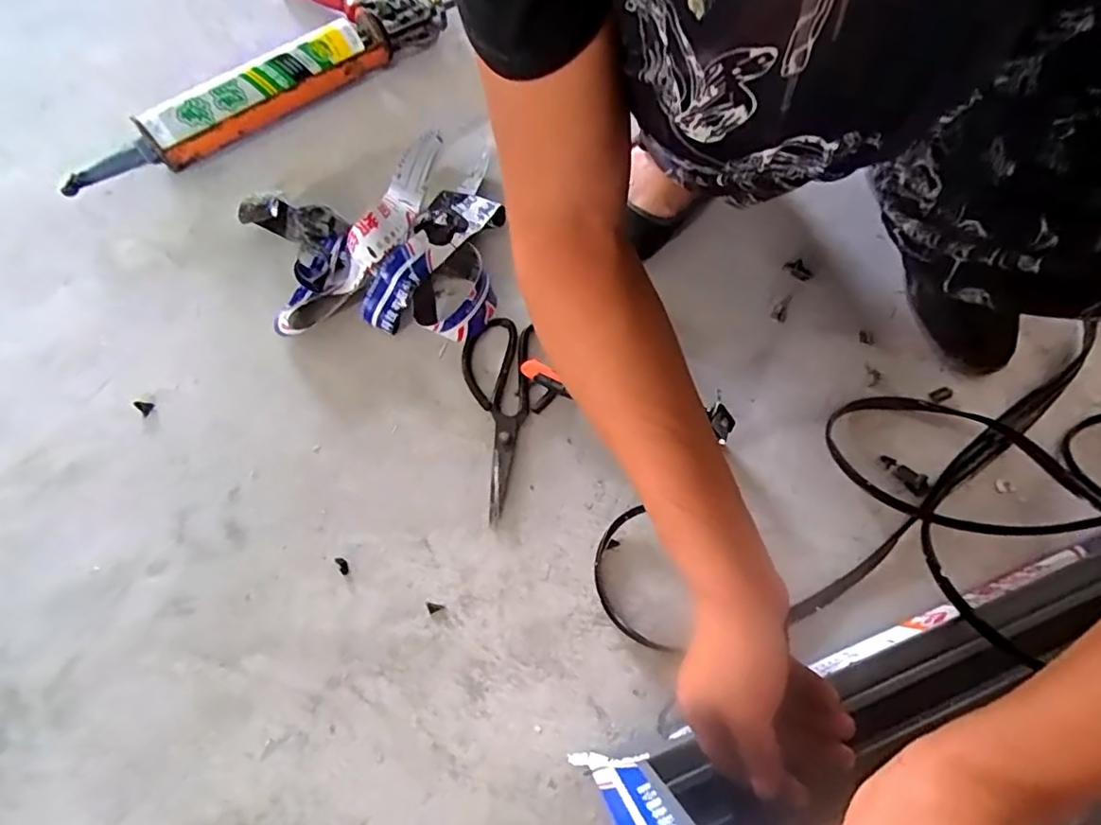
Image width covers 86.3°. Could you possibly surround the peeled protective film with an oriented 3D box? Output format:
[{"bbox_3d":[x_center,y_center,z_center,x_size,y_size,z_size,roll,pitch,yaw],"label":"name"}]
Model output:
[{"bbox_3d":[-0.153,-0.167,0.513,0.208,0.070,0.205,0,67,-3],"label":"peeled protective film"}]

